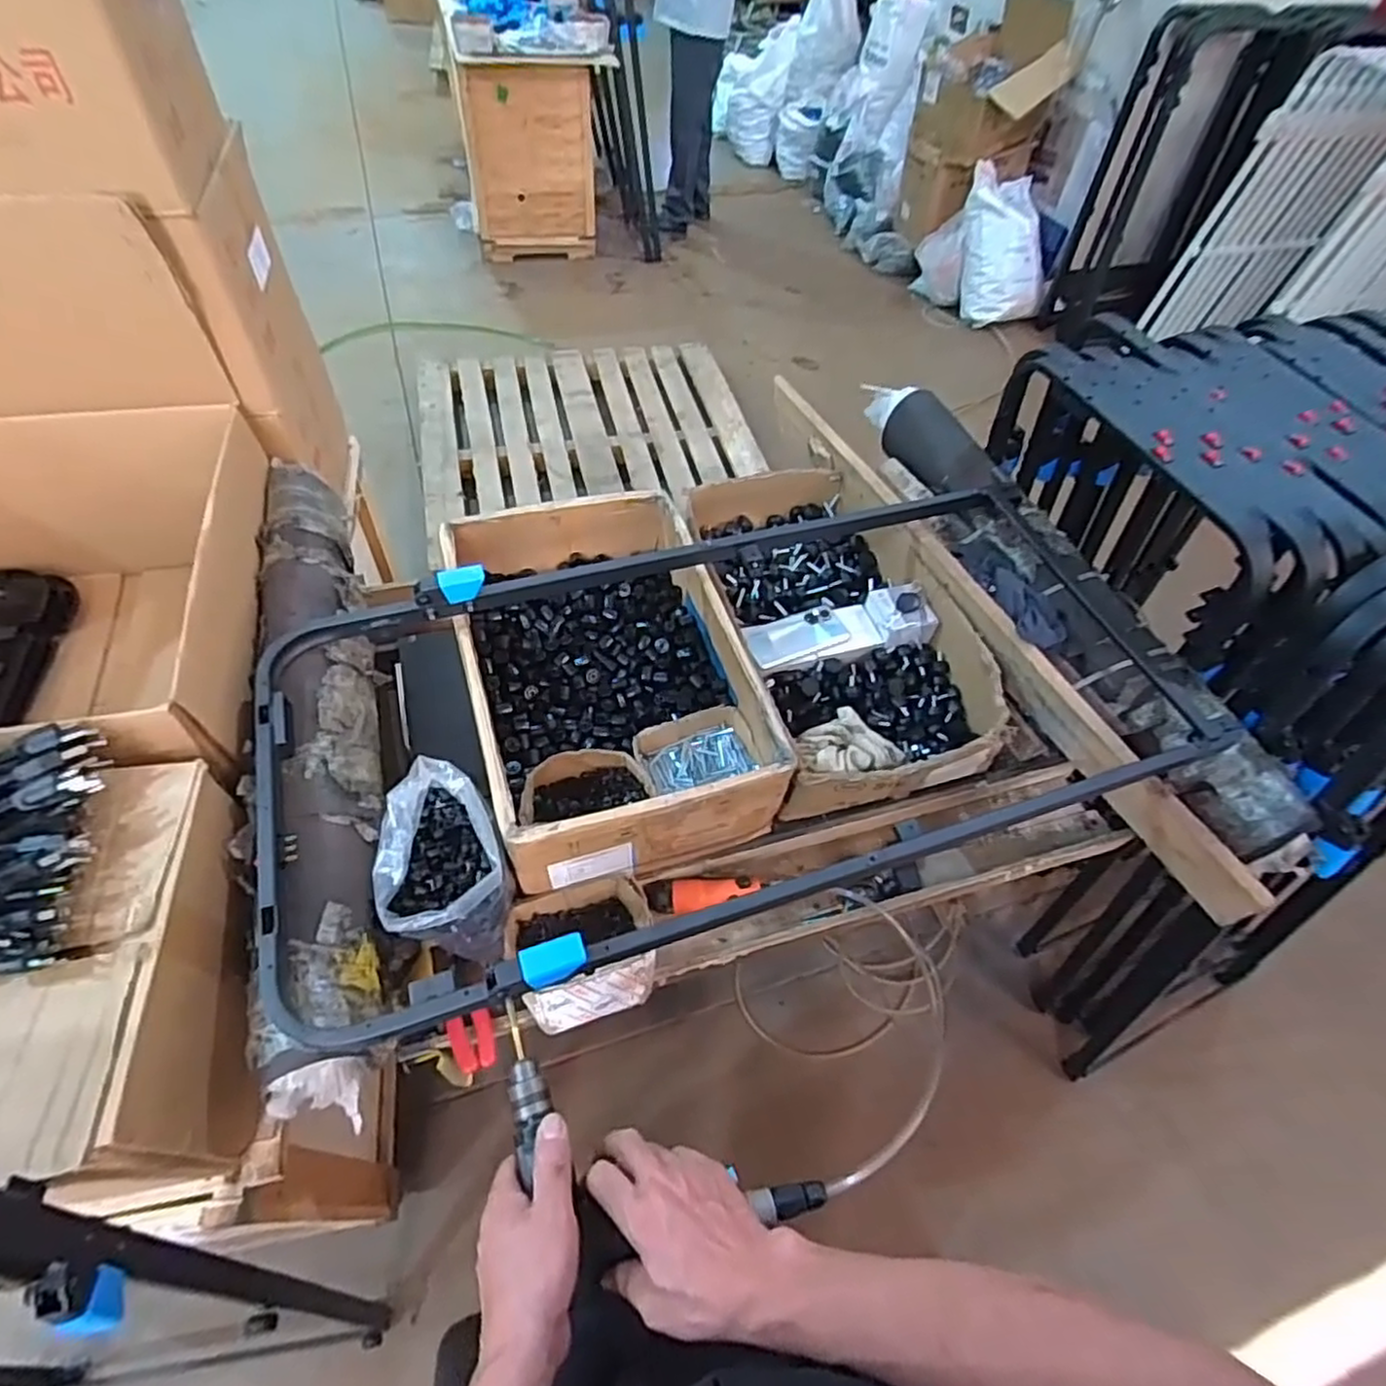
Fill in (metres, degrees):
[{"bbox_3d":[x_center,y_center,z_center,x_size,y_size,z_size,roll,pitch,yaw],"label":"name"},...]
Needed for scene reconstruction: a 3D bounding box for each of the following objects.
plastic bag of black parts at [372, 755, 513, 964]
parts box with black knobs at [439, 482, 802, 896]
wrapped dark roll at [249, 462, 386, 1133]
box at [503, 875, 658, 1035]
[{"bbox_3d":[-0.274,0.190,0.817,0.131,0.135,0.195,-5,55,-8],"label":"plastic bag of black parts"},{"bbox_3d":[-0.124,-0.042,0.984,0.359,0.141,0.537,-15,57,-15],"label":"parts box with black knobs"},{"bbox_3d":[-0.441,0.009,0.838,0.134,0.086,0.861,-13,57,-13],"label":"wrapped dark roll"},{"bbox_3d":[-0.129,0.298,0.840,0.172,0.079,0.140,-13,57,-13],"label":"box"}]

